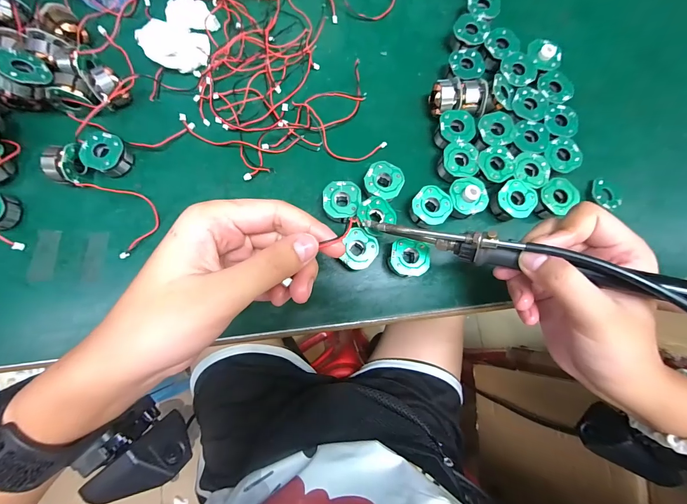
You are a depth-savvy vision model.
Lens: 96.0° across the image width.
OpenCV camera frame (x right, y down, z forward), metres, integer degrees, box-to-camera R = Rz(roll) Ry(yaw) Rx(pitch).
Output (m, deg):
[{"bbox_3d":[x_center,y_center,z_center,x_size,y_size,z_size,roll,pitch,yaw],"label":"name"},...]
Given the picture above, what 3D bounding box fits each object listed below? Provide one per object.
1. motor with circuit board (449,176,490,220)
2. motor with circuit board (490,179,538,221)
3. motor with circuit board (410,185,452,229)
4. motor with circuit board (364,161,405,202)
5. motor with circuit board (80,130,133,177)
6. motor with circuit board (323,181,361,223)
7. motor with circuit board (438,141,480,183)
[{"bbox_3d":[0.100,-0.044,0.255,0.032,0.022,0.030,-26,83,-5],"label":"motor with circuit board"},{"bbox_3d":[0.143,-0.042,0.261,0.031,0.017,0.030,0,82,-2],"label":"motor with circuit board"},{"bbox_3d":[0.071,-0.035,0.256,0.030,0.019,0.033,0,82,-2],"label":"motor with circuit board"},{"bbox_3d":[0.032,-0.055,0.259,0.030,0.021,0.032,0,82,-2],"label":"motor with circuit board"},{"bbox_3d":[-0.192,-0.078,0.253,0.028,0.024,0.030,0,82,-2],"label":"motor with circuit board"},{"bbox_3d":[-0.002,-0.038,0.253,0.029,0.023,0.034,1,82,-2],"label":"motor with circuit board"},{"bbox_3d":[0.097,-0.075,0.265,0.031,0.019,0.031,-13,82,-4],"label":"motor with circuit board"}]

